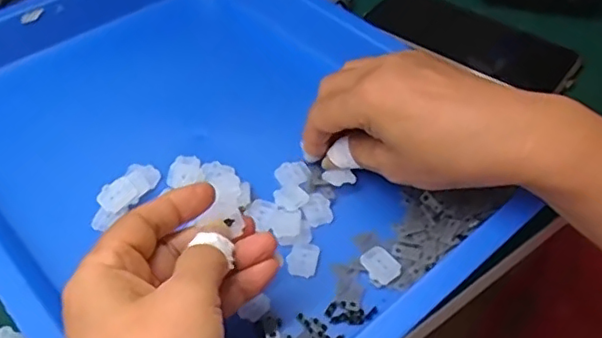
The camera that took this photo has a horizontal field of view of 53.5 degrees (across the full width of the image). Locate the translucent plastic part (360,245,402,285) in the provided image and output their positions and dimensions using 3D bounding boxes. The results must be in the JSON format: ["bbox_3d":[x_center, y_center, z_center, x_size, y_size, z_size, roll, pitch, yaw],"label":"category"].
[{"bbox_3d":[0.044,0.054,0.333,0.017,0.007,0.021,-24,52,-21],"label":"translucent plastic part"}]

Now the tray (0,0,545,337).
[{"bbox_3d":[-0.068,-0.023,0.397,0.292,0.051,0.377,-34,56,-27],"label":"tray"}]

